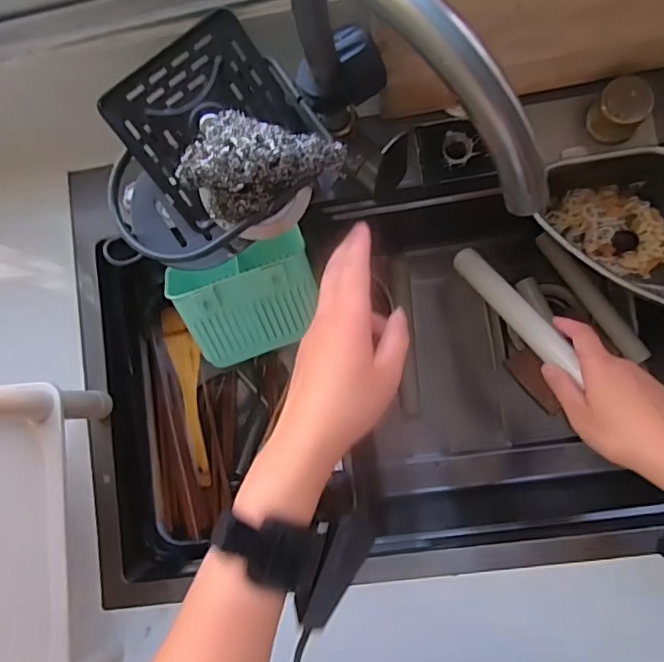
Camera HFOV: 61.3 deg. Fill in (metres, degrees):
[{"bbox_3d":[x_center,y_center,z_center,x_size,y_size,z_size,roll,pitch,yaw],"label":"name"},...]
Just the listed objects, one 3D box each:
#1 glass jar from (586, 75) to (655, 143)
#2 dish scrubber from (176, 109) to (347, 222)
[{"bbox_3d":[0.271,-0.208,0.527,0.044,0.048,0.042,-1,84,6],"label":"glass jar"},{"bbox_3d":[-0.054,-0.113,0.407,0.110,0.057,0.074,22,87,8],"label":"dish scrubber"}]

